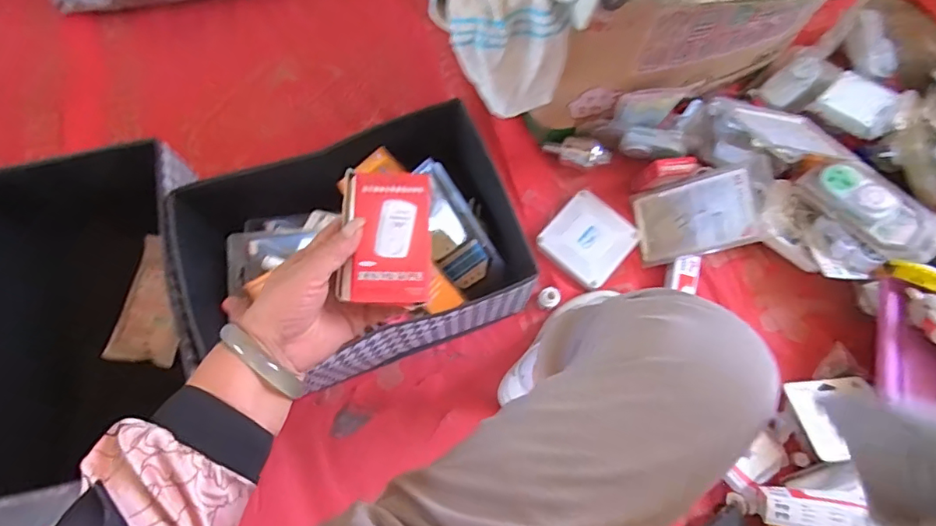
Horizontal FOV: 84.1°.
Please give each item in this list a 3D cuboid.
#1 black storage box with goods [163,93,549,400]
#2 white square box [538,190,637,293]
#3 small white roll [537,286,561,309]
[{"bbox_3d":[-0.162,-0.004,0.744,0.445,0.174,0.286,-21,73,-7],"label":"black storage box with goods"},{"bbox_3d":[0.191,-0.038,0.831,0.125,0.031,0.134,41,76,12],"label":"white square box"},{"bbox_3d":[0.126,0.054,0.803,0.031,0.023,0.036,35,75,10],"label":"small white roll"}]

